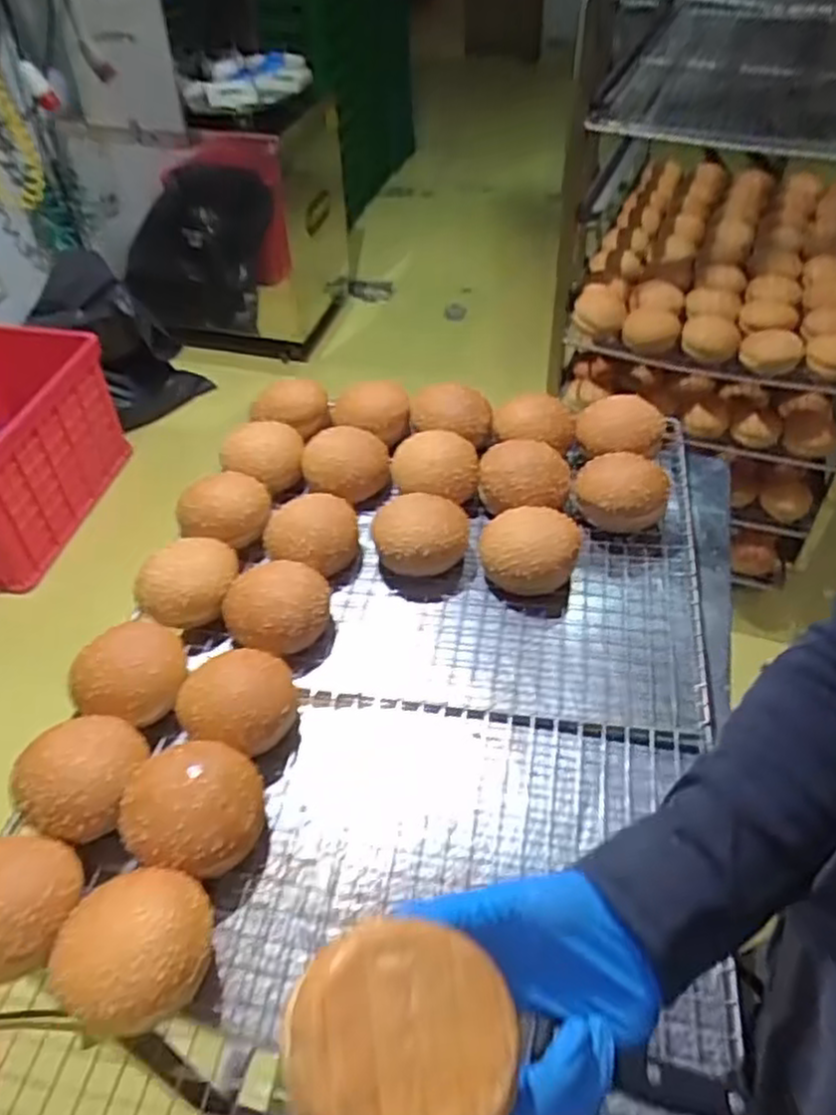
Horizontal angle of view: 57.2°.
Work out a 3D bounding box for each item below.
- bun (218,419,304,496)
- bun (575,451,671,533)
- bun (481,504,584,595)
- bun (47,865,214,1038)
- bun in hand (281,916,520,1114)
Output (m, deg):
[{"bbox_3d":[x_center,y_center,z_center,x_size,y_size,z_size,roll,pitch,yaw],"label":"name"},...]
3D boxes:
[{"bbox_3d":[-0.163,-0.112,0.839,0.080,0.057,0.080,-1,45,1],"label":"bun"},{"bbox_3d":[0.213,-0.068,0.790,0.086,0.068,0.086,-6,45,-4],"label":"bun"},{"bbox_3d":[0.107,-0.011,0.742,0.093,0.052,0.089,-3,45,-1],"label":"bun"},{"bbox_3d":[-0.180,0.249,0.496,0.091,0.050,0.091,-1,45,1],"label":"bun"},{"bbox_3d":[-0.009,0.198,0.307,0.088,0.029,0.085,10,50,-12],"label":"bun in hand"}]

